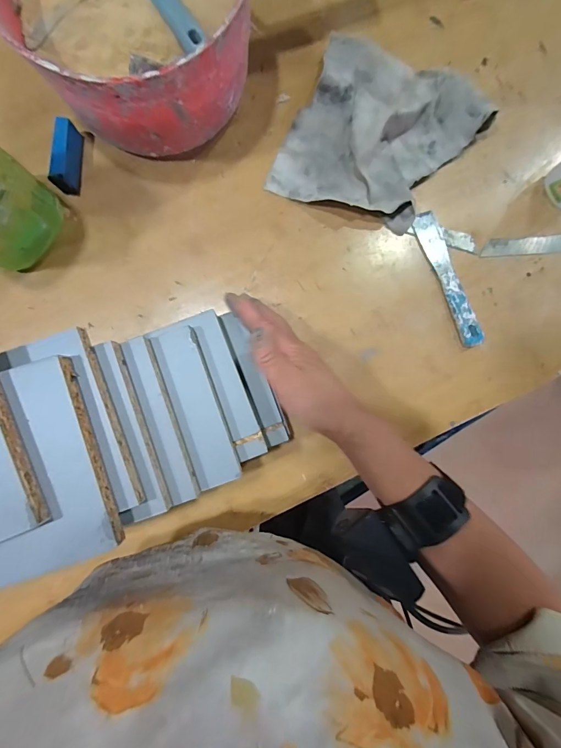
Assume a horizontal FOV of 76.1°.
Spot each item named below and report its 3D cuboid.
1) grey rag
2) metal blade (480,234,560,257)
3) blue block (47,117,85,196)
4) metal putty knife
[{"bbox_3d":[0.096,-0.229,0.349,0.175,0.032,0.151,18,89,-1],"label":"grey rag"},{"bbox_3d":[0.254,-0.131,0.364,0.097,0.005,0.018,-3,97,3],"label":"metal blade"},{"bbox_3d":[-0.204,-0.206,0.342,0.016,0.028,0.062,6,89,-1],"label":"blue block"},{"bbox_3d":[0.169,-0.096,0.356,0.024,0.013,0.140,-21,90,-1],"label":"metal putty knife"}]

